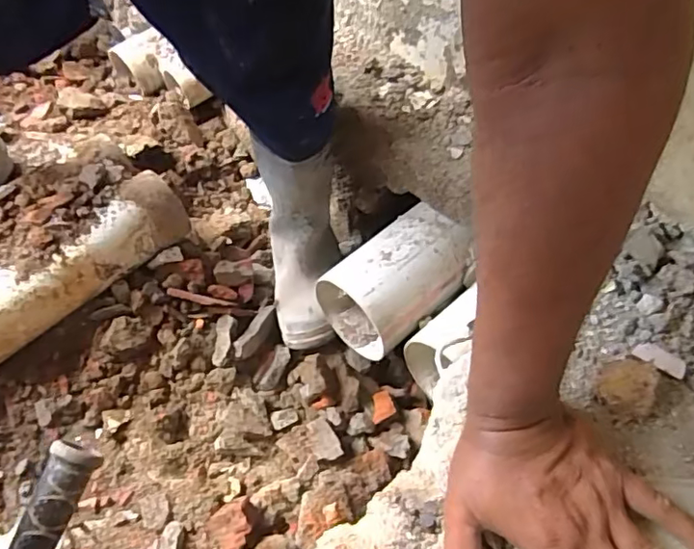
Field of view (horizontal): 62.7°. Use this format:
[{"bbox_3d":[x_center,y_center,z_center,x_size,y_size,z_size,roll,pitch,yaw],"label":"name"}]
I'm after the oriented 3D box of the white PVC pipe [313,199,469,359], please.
[{"bbox_3d":[0.069,0.015,0.821,0.183,0.145,0.138,-34,61,-23],"label":"white PVC pipe"}]

